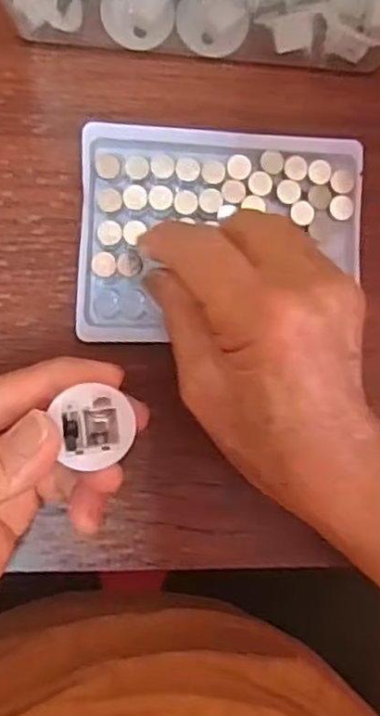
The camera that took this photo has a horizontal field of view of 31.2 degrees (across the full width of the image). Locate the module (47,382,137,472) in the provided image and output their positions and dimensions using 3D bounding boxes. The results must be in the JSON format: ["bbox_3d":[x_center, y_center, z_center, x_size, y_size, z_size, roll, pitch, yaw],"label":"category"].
[{"bbox_3d":[-0.035,0.026,0.254,0.028,0.013,0.029,6,91,-5],"label":"module"}]

